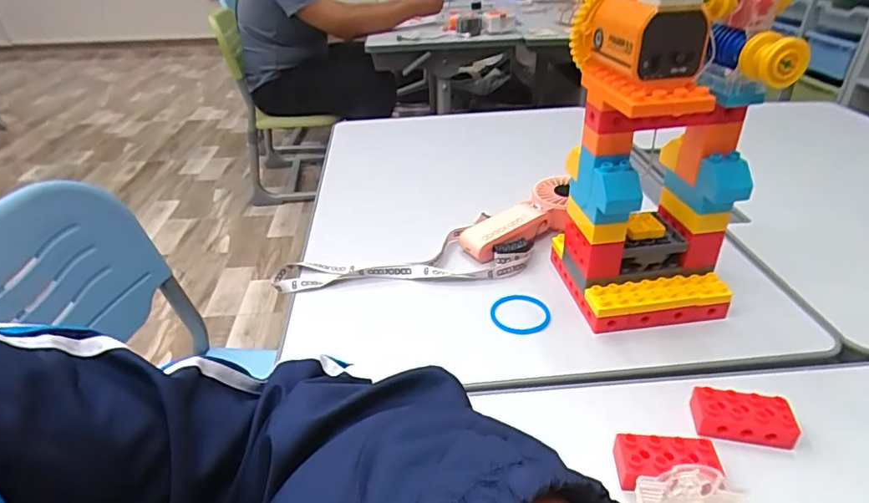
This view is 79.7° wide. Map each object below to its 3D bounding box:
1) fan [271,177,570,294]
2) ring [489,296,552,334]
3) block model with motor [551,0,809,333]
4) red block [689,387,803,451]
[{"bbox_3d":[0.005,-0.008,0.568,0.351,0.038,0.112,-12,35,-15],"label":"fan"},{"bbox_3d":[0.082,0.058,0.495,0.056,0.007,0.055,-1,33,1],"label":"ring"},{"bbox_3d":[0.192,-0.069,0.447,0.127,0.263,0.105,-5,33,-4],"label":"block model with motor"},{"bbox_3d":[0.223,0.120,0.378,0.067,0.021,0.031,4,34,9],"label":"red block"}]

